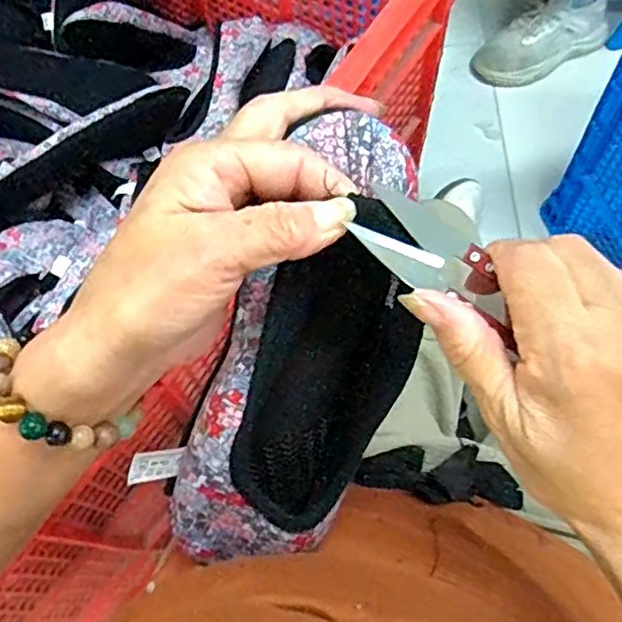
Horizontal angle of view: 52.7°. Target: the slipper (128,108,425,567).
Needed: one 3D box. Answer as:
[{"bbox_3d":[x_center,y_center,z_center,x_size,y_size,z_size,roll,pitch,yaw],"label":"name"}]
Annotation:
[{"bbox_3d":[-0.017,0.041,0.291,0.093,0.253,0.047,30,30,15],"label":"slipper"}]

